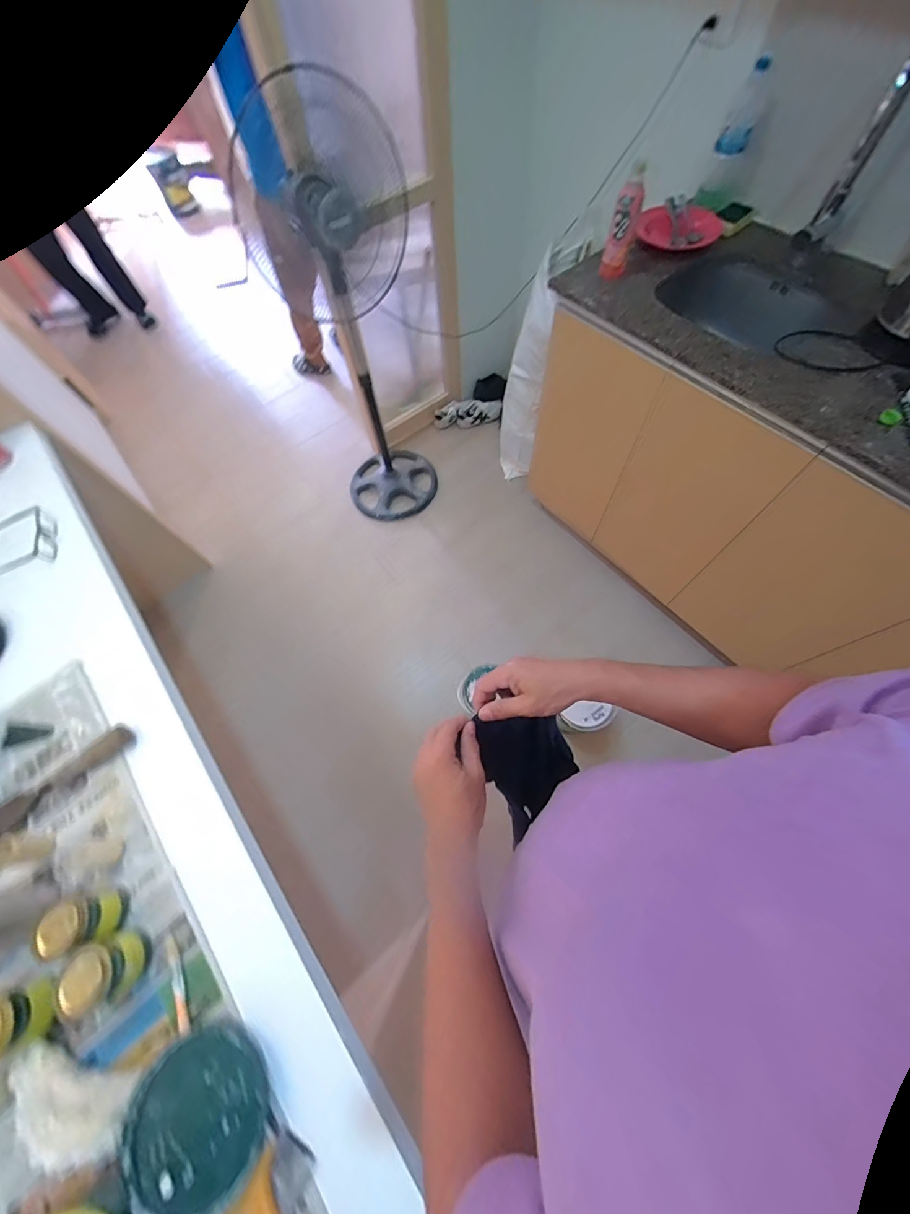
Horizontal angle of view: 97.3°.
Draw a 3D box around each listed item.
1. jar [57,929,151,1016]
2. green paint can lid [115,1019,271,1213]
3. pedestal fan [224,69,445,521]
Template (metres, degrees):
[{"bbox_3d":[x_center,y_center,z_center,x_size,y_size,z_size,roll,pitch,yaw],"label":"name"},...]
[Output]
[{"bbox_3d":[-0.470,0.486,0.538,0.062,0.081,0.066,-1,65,3],"label":"jar"},{"bbox_3d":[-0.315,0.627,0.488,0.165,0.032,0.163,-1,65,3],"label":"green paint can lid"},{"bbox_3d":[-0.314,-0.828,1.403,0.412,1.137,0.412,-14,65,-3],"label":"pedestal fan"}]

